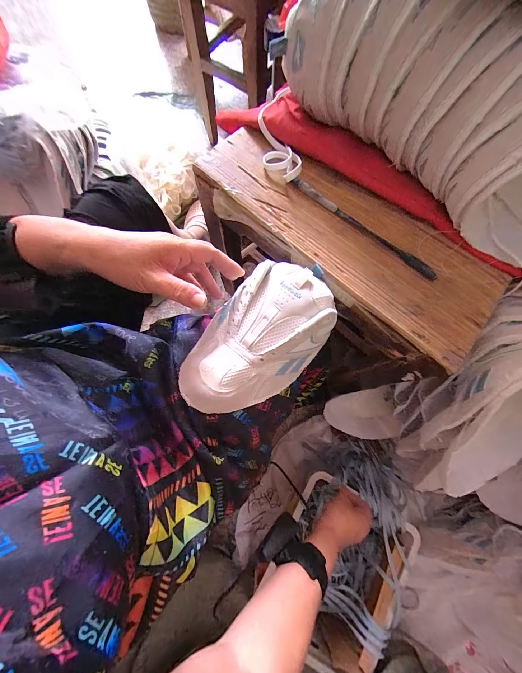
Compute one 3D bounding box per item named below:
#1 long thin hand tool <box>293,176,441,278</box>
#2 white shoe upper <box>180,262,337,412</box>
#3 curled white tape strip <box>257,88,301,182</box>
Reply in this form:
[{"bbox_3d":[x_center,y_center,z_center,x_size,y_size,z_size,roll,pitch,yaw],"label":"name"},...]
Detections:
[{"bbox_3d":[0.133,-0.144,0.345,0.220,0.015,0.017,37,79,9],"label":"long thin hand tool"},{"bbox_3d":[-0.008,0.001,0.319,0.204,0.059,0.134,-38,79,-8],"label":"white shoe upper"},{"bbox_3d":[0.024,-0.283,0.372,0.048,0.016,0.146,-6,76,-1],"label":"curled white tape strip"}]

